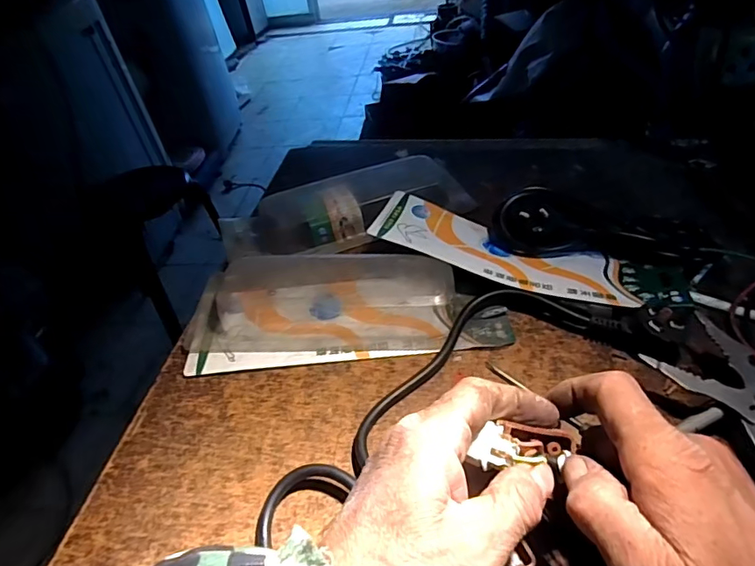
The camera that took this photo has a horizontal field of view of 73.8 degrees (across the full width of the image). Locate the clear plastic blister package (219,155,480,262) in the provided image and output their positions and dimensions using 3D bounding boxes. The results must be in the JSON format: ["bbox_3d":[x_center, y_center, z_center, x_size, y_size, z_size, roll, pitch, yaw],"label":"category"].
[{"bbox_3d":[-0.026,-0.073,0.482,0.243,0.039,0.073,-14,42,-6],"label":"clear plastic blister package"}]

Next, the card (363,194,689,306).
[{"bbox_3d":[0.118,-0.026,0.414,0.240,0.023,0.084,17,40,15],"label":"card"}]

